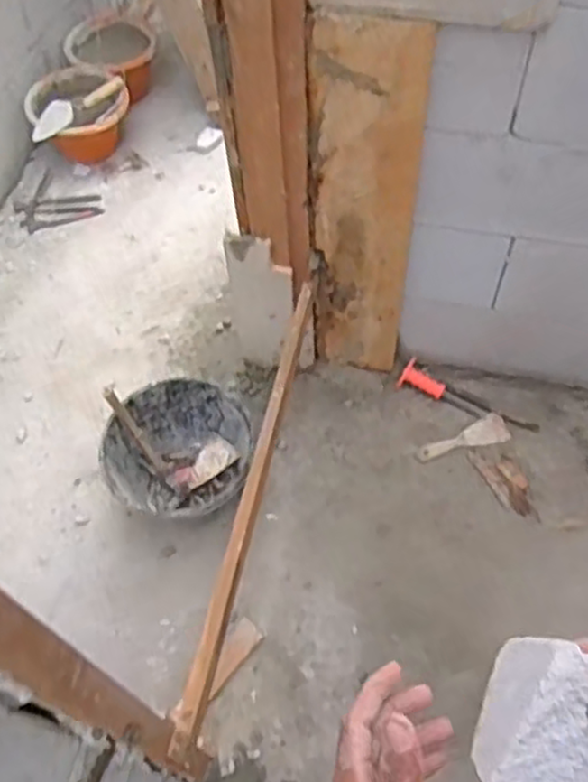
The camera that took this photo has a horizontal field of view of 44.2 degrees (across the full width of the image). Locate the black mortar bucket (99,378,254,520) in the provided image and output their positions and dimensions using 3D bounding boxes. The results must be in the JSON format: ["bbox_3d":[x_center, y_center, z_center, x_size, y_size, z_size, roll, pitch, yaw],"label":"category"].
[{"bbox_3d":[-0.217,0.135,1.423,0.257,0.192,0.271,-1,59,2],"label":"black mortar bucket"}]

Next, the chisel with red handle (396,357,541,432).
[{"bbox_3d":[0.376,0.008,1.562,0.306,0.052,0.057,19,62,13],"label":"chisel with red handle"}]

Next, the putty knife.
[{"bbox_3d":[0.357,0.105,1.528,0.200,0.011,0.065,-19,60,-9],"label":"putty knife"}]

